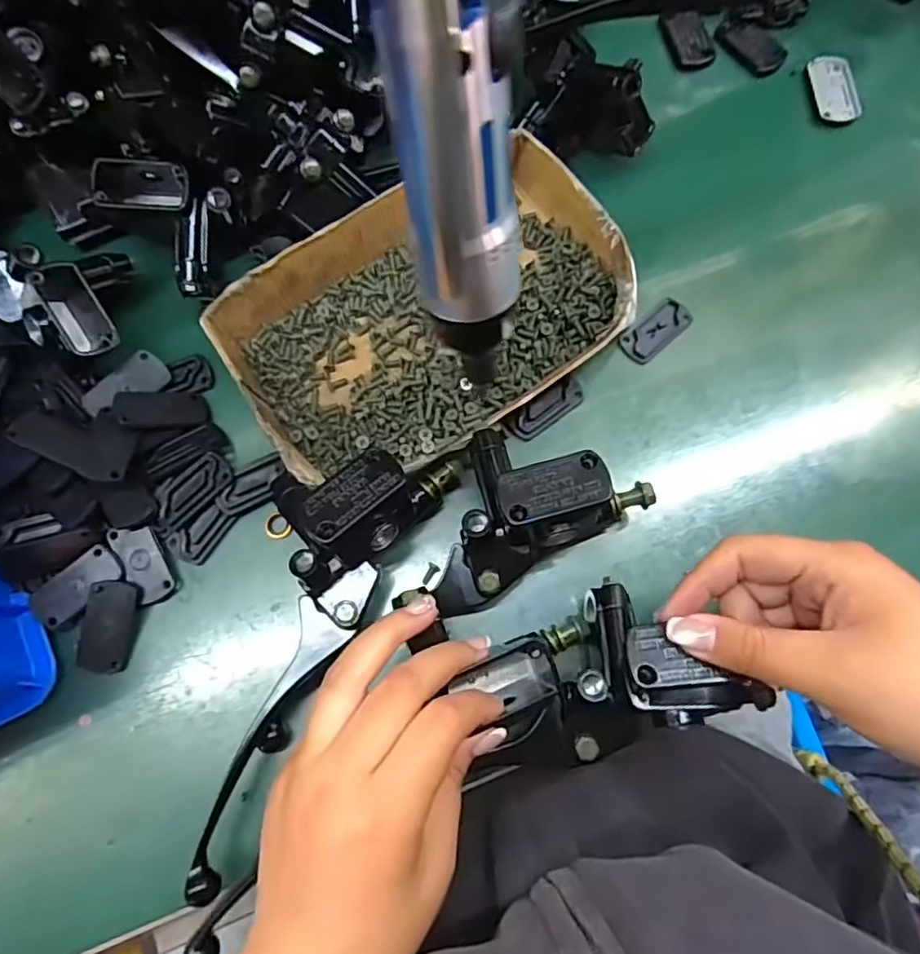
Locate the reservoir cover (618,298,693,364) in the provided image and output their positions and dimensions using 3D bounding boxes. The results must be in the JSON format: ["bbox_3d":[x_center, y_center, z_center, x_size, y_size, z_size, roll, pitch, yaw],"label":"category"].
[{"bbox_3d":[0.120,-0.090,0.382,0.045,0.006,0.023,-40,80,-9],"label":"reservoir cover"}]

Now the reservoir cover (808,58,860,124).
[{"bbox_3d":[0.254,-0.263,0.421,0.029,0.006,0.051,-8,77,-2],"label":"reservoir cover"}]

